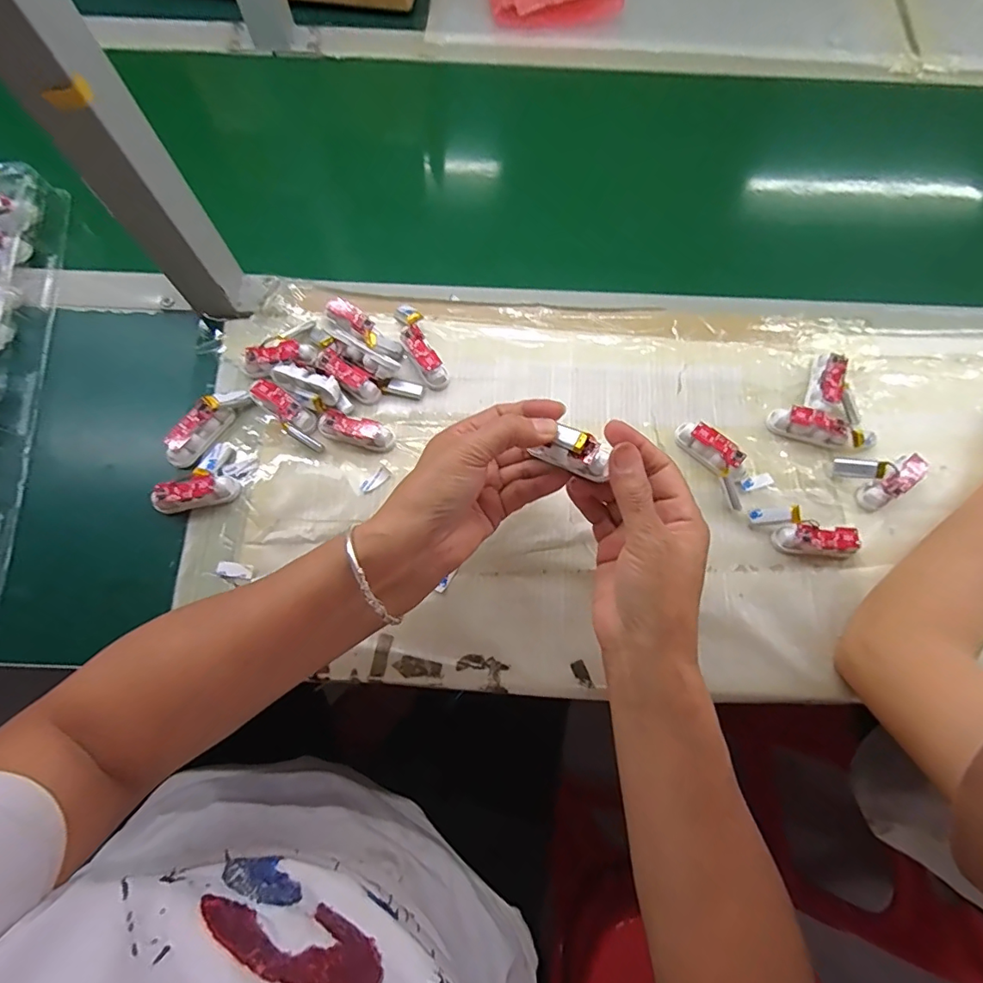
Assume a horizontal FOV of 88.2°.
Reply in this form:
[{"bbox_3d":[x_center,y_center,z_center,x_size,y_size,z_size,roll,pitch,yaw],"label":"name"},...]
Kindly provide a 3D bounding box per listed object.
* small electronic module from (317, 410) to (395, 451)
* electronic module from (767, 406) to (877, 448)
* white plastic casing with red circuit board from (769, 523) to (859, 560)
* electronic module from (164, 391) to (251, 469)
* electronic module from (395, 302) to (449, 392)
[{"bbox_3d":[-0.109,-0.049,0.409,0.061,0.018,0.021,14,72,4],"label":"small electronic module"},{"bbox_3d":[0.270,-0.049,0.412,0.082,0.019,0.021,18,73,5],"label":"electronic module"},{"bbox_3d":[0.246,0.038,0.384,0.056,0.019,0.019,5,72,1],"label":"white plastic casing with red circuit board"},{"bbox_3d":[-0.228,-0.053,0.405,0.019,0.024,0.076,37,75,11],"label":"electronic module"},{"bbox_3d":[-0.062,-0.124,0.432,0.024,0.023,0.080,-24,74,-8],"label":"electronic module"}]

